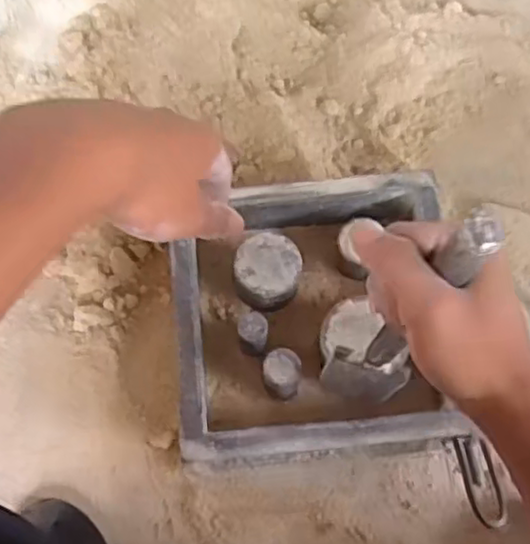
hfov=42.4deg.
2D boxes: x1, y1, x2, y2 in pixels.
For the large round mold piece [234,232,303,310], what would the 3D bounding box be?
[{"bbox_3d":[0.002,0.002,0.619,0.058,0.051,0.059,1,65,-2],"label":"large round mold piece"}]

